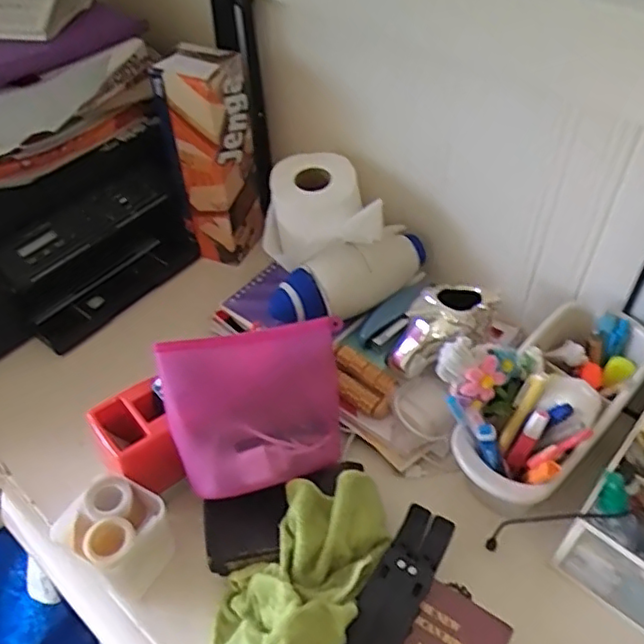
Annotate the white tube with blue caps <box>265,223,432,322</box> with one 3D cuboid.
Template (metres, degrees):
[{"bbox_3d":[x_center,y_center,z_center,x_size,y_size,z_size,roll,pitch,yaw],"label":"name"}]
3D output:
[{"bbox_3d":[0.035,-0.057,0.725,0.202,0.058,0.066,-24,50,-19],"label":"white tube with blue caps"}]

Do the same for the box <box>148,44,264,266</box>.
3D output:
[{"bbox_3d":[-0.137,-0.213,0.828,0.086,0.293,0.110,18,50,19],"label":"box"}]

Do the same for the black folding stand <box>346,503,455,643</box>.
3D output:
[{"bbox_3d":[0.042,0.250,0.502,0.045,0.011,0.228,22,51,22],"label":"black folding stand"}]

